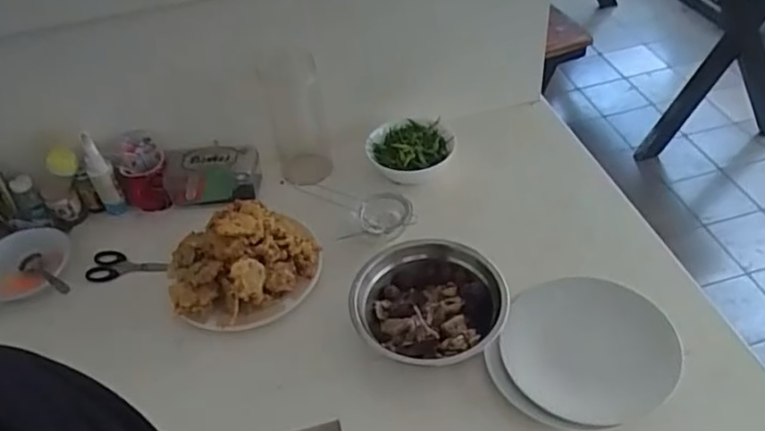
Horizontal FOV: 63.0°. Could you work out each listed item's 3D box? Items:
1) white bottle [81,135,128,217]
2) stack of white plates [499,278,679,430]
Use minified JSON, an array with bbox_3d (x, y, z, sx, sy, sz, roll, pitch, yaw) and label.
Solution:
[{"bbox_3d":[-0.452,-0.061,1.008,0.028,0.147,0.031,27,54,30],"label":"white bottle"},{"bbox_3d":[0.249,0.157,0.759,0.196,0.029,0.189,13,48,20],"label":"stack of white plates"}]

